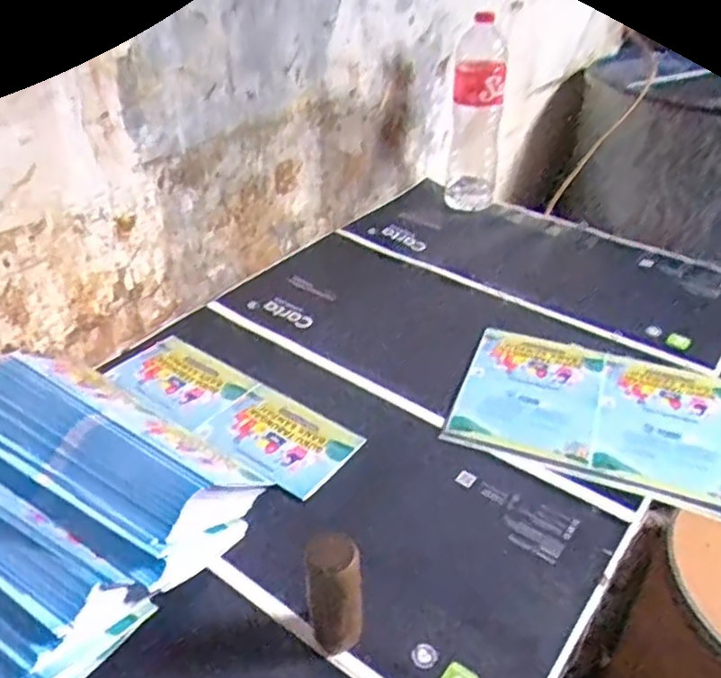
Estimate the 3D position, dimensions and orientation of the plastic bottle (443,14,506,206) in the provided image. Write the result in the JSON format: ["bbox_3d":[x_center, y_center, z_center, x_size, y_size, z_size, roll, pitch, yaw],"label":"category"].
[{"bbox_3d":[0.203,-0.377,1.203,0.092,0.332,0.075,8,36,9],"label":"plastic bottle"}]

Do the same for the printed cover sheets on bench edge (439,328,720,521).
[{"bbox_3d":[0.269,0.076,0.782,0.304,0.017,0.221,14,37,16],"label":"printed cover sheets on bench edge"}]

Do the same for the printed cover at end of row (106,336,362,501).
[{"bbox_3d":[-0.149,0.074,0.772,0.308,0.010,0.114,23,40,26],"label":"printed cover at end of row"}]

